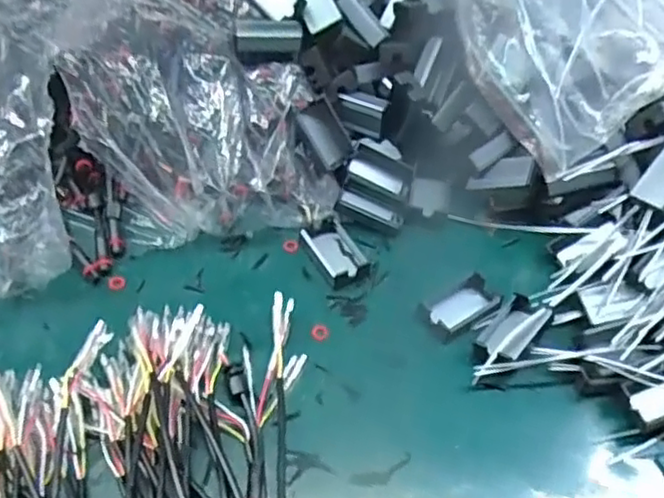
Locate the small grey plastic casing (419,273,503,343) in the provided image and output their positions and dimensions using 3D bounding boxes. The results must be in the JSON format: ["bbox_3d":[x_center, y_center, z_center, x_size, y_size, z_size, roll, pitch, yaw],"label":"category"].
[{"bbox_3d":[0.088,0.040,0.461,0.058,0.011,0.030,-29,60,-27],"label":"small grey plastic casing"}]

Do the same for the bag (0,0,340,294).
[{"bbox_3d":[-0.181,-0.128,0.511,0.288,0.106,0.292,-16,54,-19],"label":"bag"}]

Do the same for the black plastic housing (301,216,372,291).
[{"bbox_3d":[0.002,0.000,0.488,0.034,0.015,0.054,-25,57,-24],"label":"black plastic housing"}]

